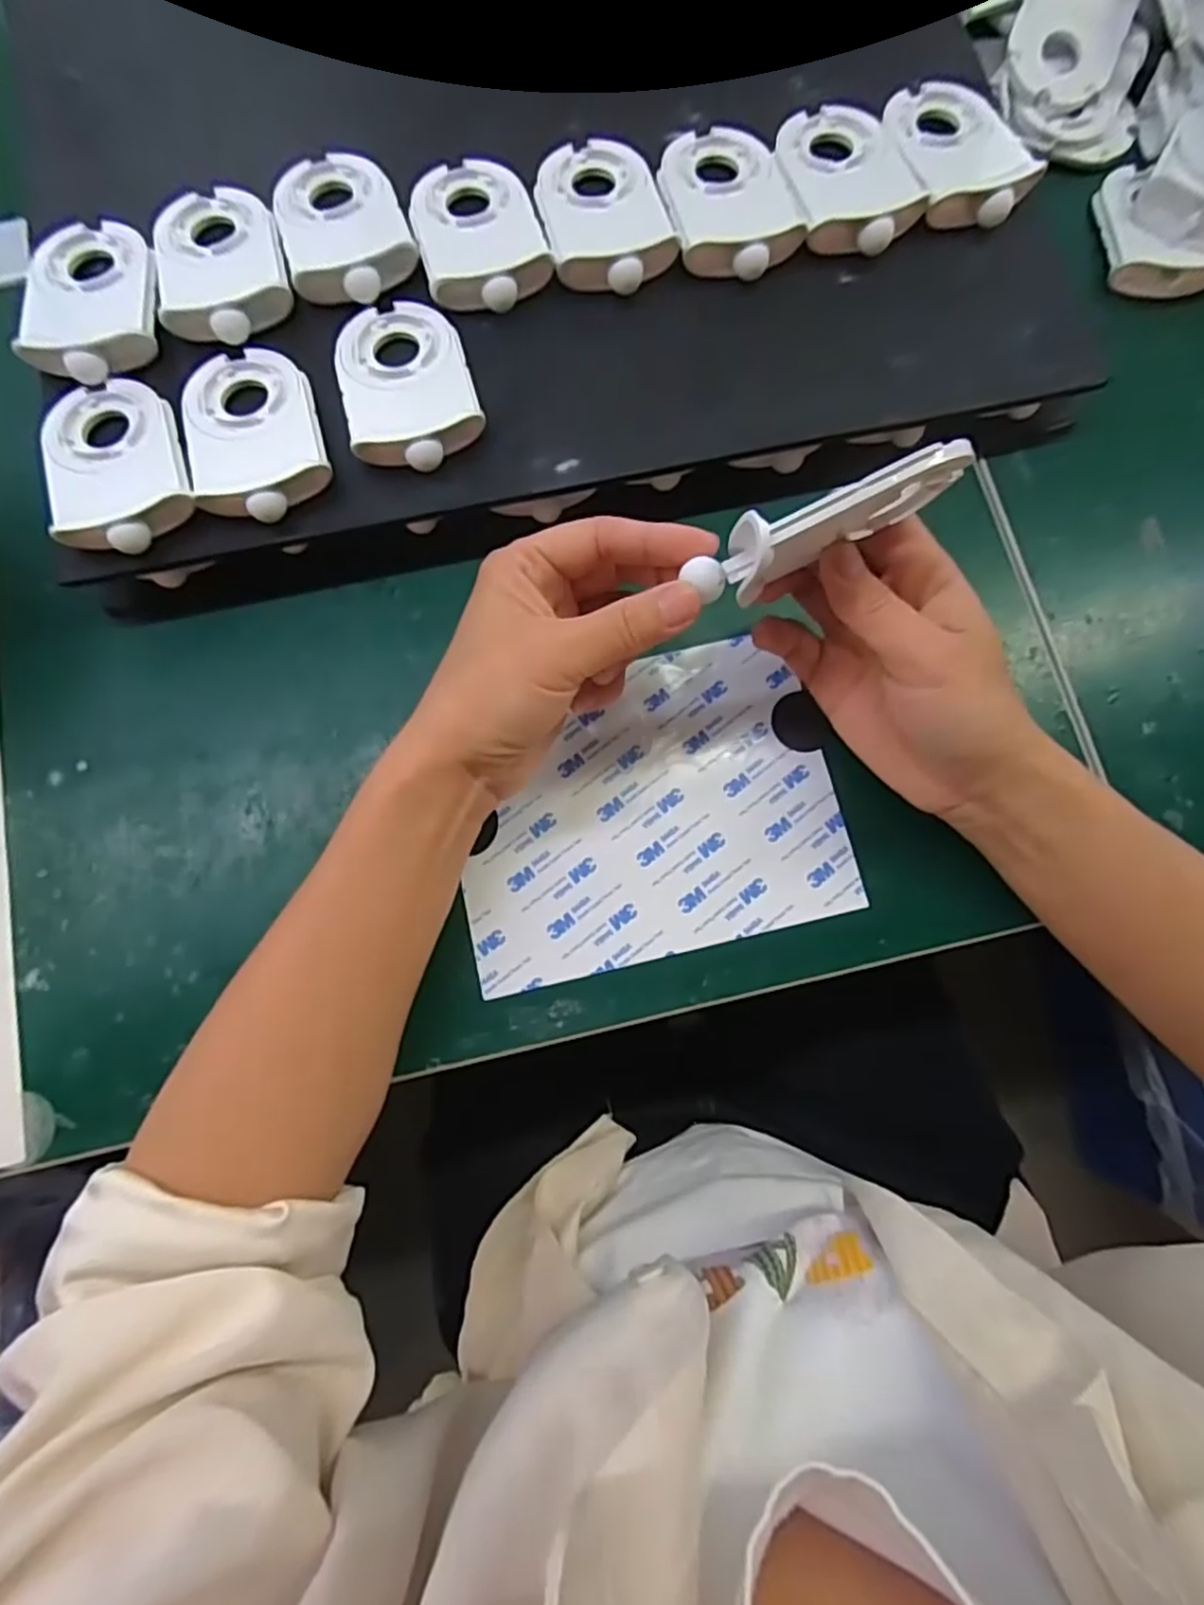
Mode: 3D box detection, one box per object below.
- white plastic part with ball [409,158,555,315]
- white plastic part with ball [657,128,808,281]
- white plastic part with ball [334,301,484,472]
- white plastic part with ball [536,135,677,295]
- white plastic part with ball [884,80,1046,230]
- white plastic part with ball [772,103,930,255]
[{"bbox_3d":[-0.059,-0.272,0.333,0.057,0.012,0.088,-14,79,-3],"label":"white plastic part with ball"},{"bbox_3d":[0.060,-0.289,0.339,0.058,0.018,0.086,-13,79,-2],"label":"white plastic part with ball"},{"bbox_3d":[-0.090,-0.192,0.322,0.058,0.014,0.089,-14,79,-3],"label":"white plastic part with ball"},{"bbox_3d":[0.001,-0.282,0.337,0.057,0.016,0.087,-14,79,-3],"label":"white plastic part with ball"},{"bbox_3d":[0.173,-0.320,0.347,0.055,0.018,0.089,-15,79,-3],"label":"white plastic part with ball"},{"bbox_3d":[0.118,-0.303,0.343,0.058,0.017,0.085,-10,79,-2],"label":"white plastic part with ball"}]

